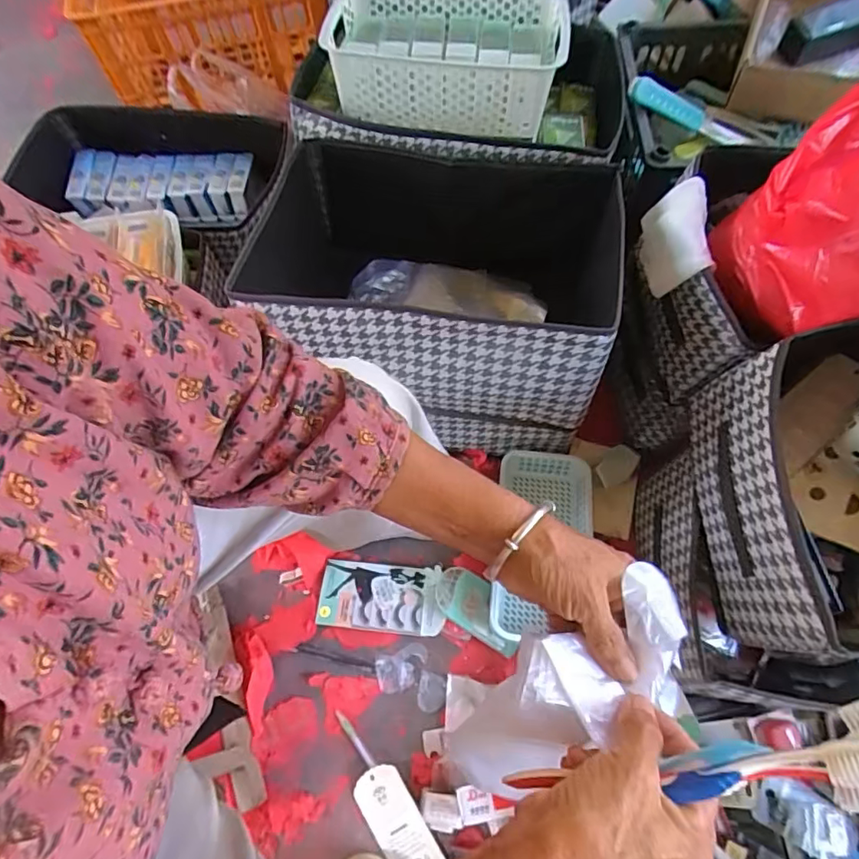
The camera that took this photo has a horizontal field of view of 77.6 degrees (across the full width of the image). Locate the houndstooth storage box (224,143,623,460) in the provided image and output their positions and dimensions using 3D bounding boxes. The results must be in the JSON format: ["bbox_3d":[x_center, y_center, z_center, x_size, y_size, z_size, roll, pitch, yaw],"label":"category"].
[{"bbox_3d":[0.019,-0.181,0.732,0.450,0.271,0.319,11,64,7],"label":"houndstooth storage box"}]

